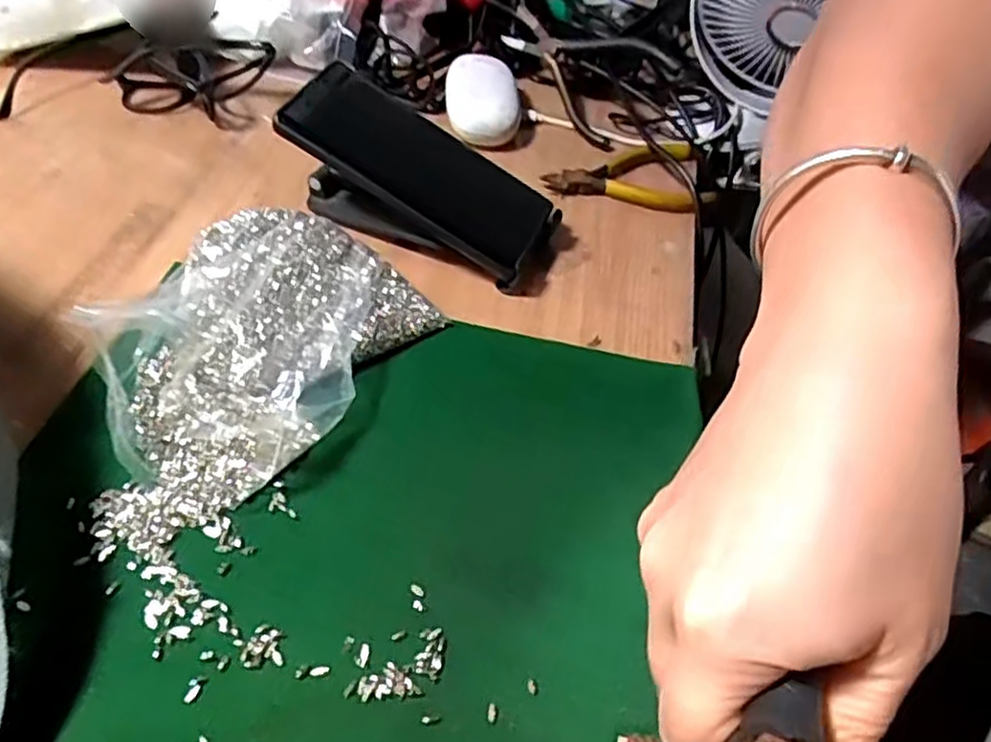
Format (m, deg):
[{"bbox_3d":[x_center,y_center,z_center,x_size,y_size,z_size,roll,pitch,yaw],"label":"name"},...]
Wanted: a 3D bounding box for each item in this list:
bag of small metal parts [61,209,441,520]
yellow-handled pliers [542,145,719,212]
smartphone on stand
[{"bbox_3d":[-0.124,-0.020,0.369,0.128,0.038,0.171,32,53,20],"label":"bag of small metal parts"},{"bbox_3d":[0.096,-0.147,0.522,0.119,0.013,0.080,5,49,-3],"label":"yellow-handled pliers"},{"bbox_3d":[-0.042,-0.116,0.440,0.159,0.078,0.078,16,49,7],"label":"smartphone on stand"}]

